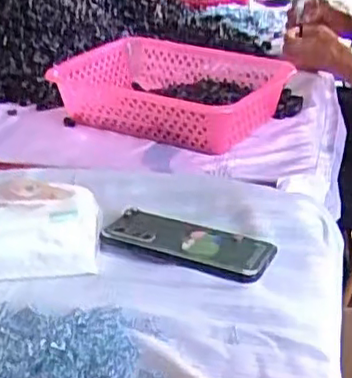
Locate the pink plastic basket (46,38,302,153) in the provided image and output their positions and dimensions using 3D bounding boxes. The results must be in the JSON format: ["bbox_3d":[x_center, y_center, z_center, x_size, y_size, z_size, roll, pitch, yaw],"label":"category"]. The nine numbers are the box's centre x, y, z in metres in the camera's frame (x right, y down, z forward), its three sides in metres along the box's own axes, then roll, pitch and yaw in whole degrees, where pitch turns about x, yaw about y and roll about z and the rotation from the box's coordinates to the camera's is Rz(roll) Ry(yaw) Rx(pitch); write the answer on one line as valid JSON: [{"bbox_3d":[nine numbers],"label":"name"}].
[{"bbox_3d":[-0.008,-0.145,0.944,0.270,0.088,0.244,12,32,25],"label":"pink plastic basket"}]

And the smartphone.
[{"bbox_3d":[0.011,0.052,0.637,0.160,0.017,0.074,10,32,22],"label":"smartphone"}]

